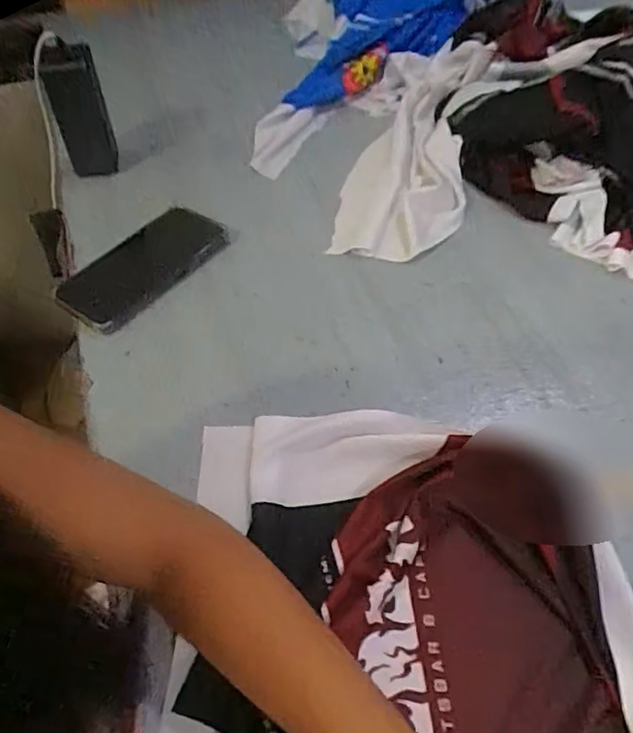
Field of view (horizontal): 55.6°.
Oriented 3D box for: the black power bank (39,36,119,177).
[{"bbox_3d":[-0.269,-0.290,0.688,0.057,0.142,0.023,-21,54,-14],"label":"black power bank"}]

